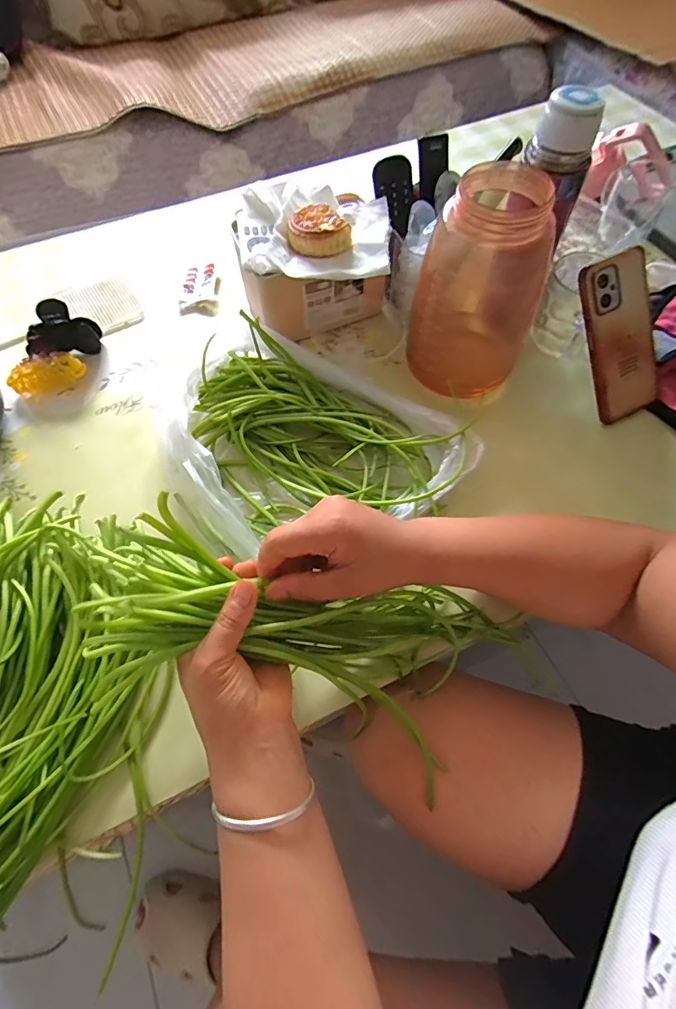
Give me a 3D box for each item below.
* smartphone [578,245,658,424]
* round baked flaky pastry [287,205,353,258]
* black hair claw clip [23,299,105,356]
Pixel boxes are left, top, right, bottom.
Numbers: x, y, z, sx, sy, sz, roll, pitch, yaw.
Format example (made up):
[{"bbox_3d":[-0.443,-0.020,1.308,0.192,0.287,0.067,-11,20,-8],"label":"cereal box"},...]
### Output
[{"bbox_3d":[0.299,-0.174,0.472,0.077,0.161,0.012,-27,23,-6],"label":"smartphone"},{"bbox_3d":[-0.022,-0.290,0.477,0.054,0.026,0.062,-25,65,-12],"label":"round baked flaky pastry"},{"bbox_3d":[-0.329,-0.204,0.537,0.081,0.054,0.044,-35,67,-16],"label":"black hair claw clip"}]

